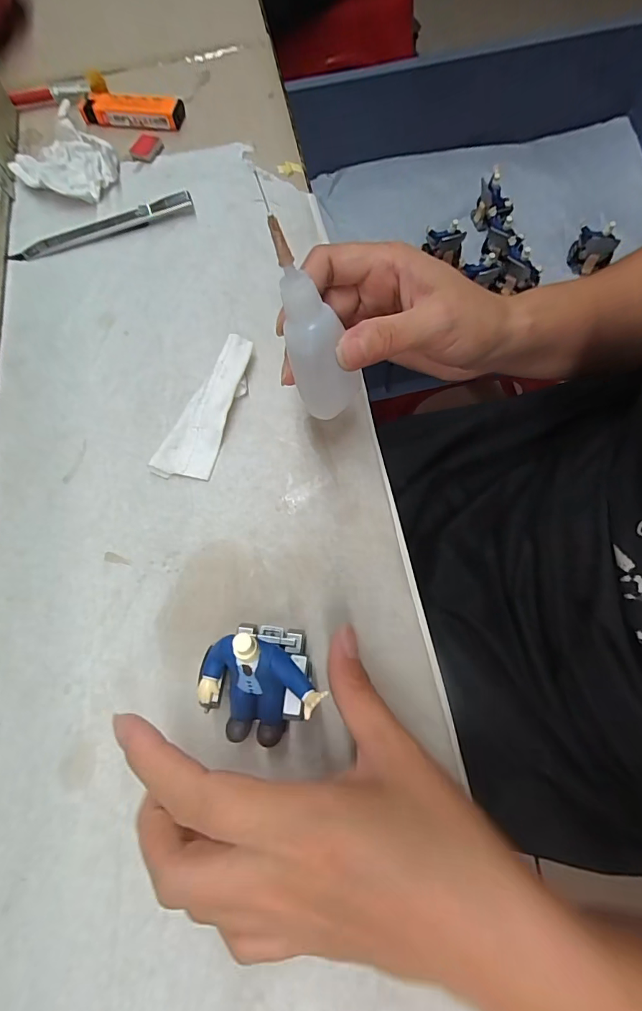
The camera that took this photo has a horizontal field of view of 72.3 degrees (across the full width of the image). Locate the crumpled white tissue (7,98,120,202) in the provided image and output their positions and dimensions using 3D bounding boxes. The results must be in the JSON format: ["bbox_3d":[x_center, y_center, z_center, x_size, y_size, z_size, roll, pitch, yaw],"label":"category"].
[{"bbox_3d":[-0.189,-0.258,0.329,0.075,0.016,0.063,39,76,14],"label":"crumpled white tissue"}]

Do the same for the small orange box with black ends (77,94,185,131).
[{"bbox_3d":[-0.151,-0.313,0.348,0.083,0.015,0.019,8,71,4],"label":"small orange box with black ends"}]

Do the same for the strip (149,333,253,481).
[{"bbox_3d":[-0.066,-0.058,0.258,0.030,0.014,0.092,19,73,10],"label":"strip"}]

